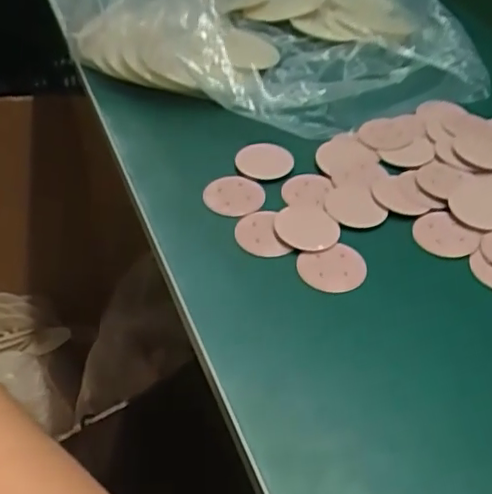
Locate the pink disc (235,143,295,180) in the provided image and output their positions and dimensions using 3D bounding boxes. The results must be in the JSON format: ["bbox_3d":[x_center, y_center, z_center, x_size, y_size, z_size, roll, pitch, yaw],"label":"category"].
[{"bbox_3d":[0.014,-0.066,0.460,0.042,0.006,0.035,-1,44,-4],"label":"pink disc"}]

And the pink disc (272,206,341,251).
[{"bbox_3d":[0.041,-0.013,0.410,0.042,0.004,0.040,2,43,-2],"label":"pink disc"}]

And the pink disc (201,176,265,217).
[{"bbox_3d":[-0.007,-0.037,0.437,0.041,0.008,0.036,14,44,11],"label":"pink disc"}]

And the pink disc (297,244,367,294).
[{"bbox_3d":[0.055,0.015,0.388,0.042,0.005,0.034,-10,55,-13],"label":"pink disc"}]

